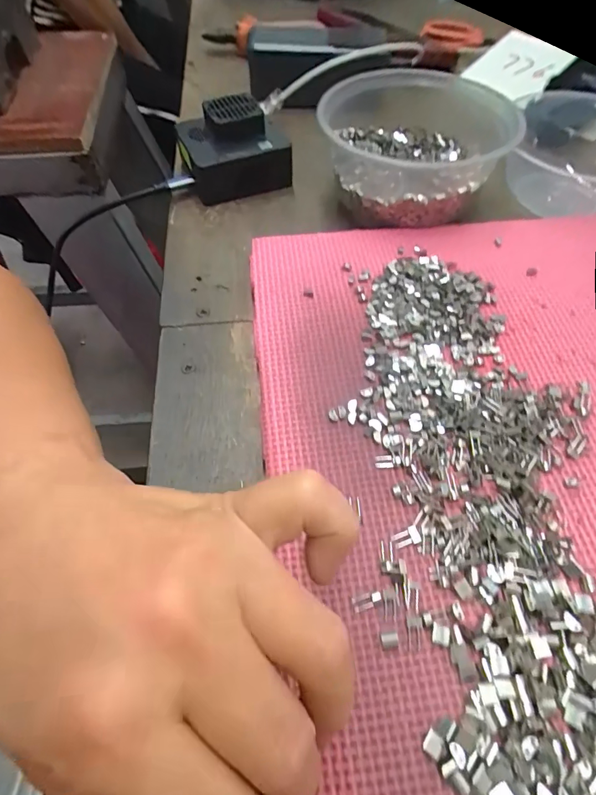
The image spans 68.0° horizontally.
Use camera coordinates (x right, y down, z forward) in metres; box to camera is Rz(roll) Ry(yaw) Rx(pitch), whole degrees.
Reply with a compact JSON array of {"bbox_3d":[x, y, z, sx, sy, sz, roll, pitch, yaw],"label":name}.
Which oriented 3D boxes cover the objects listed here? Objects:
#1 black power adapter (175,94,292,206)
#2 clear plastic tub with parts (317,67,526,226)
[{"bbox_3d":[-0.053,-0.203,0.359,0.077,0.048,0.073,-16,58,-9],"label":"black power adapter"},{"bbox_3d":[0.085,-0.196,0.331,0.128,0.052,0.145,8,57,6],"label":"clear plastic tub with parts"}]

